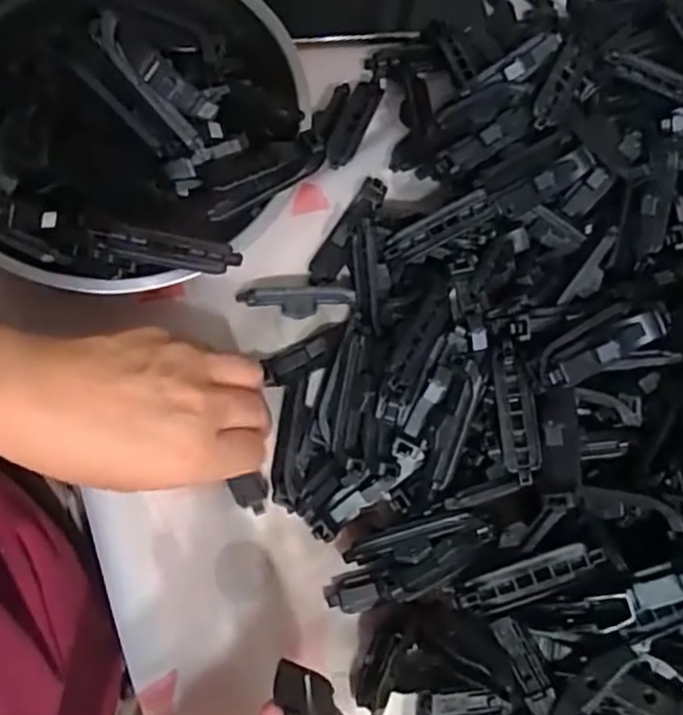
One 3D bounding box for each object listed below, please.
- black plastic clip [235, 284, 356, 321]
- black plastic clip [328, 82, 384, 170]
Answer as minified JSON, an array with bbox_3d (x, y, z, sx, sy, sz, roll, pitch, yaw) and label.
[{"bbox_3d":[-0.026,-0.033,0.395,0.065,0.020,0.015,-6,74,-7],"label":"black plastic clip"},{"bbox_3d":[0.009,-0.151,0.436,0.016,0.011,0.070,21,73,1],"label":"black plastic clip"}]

